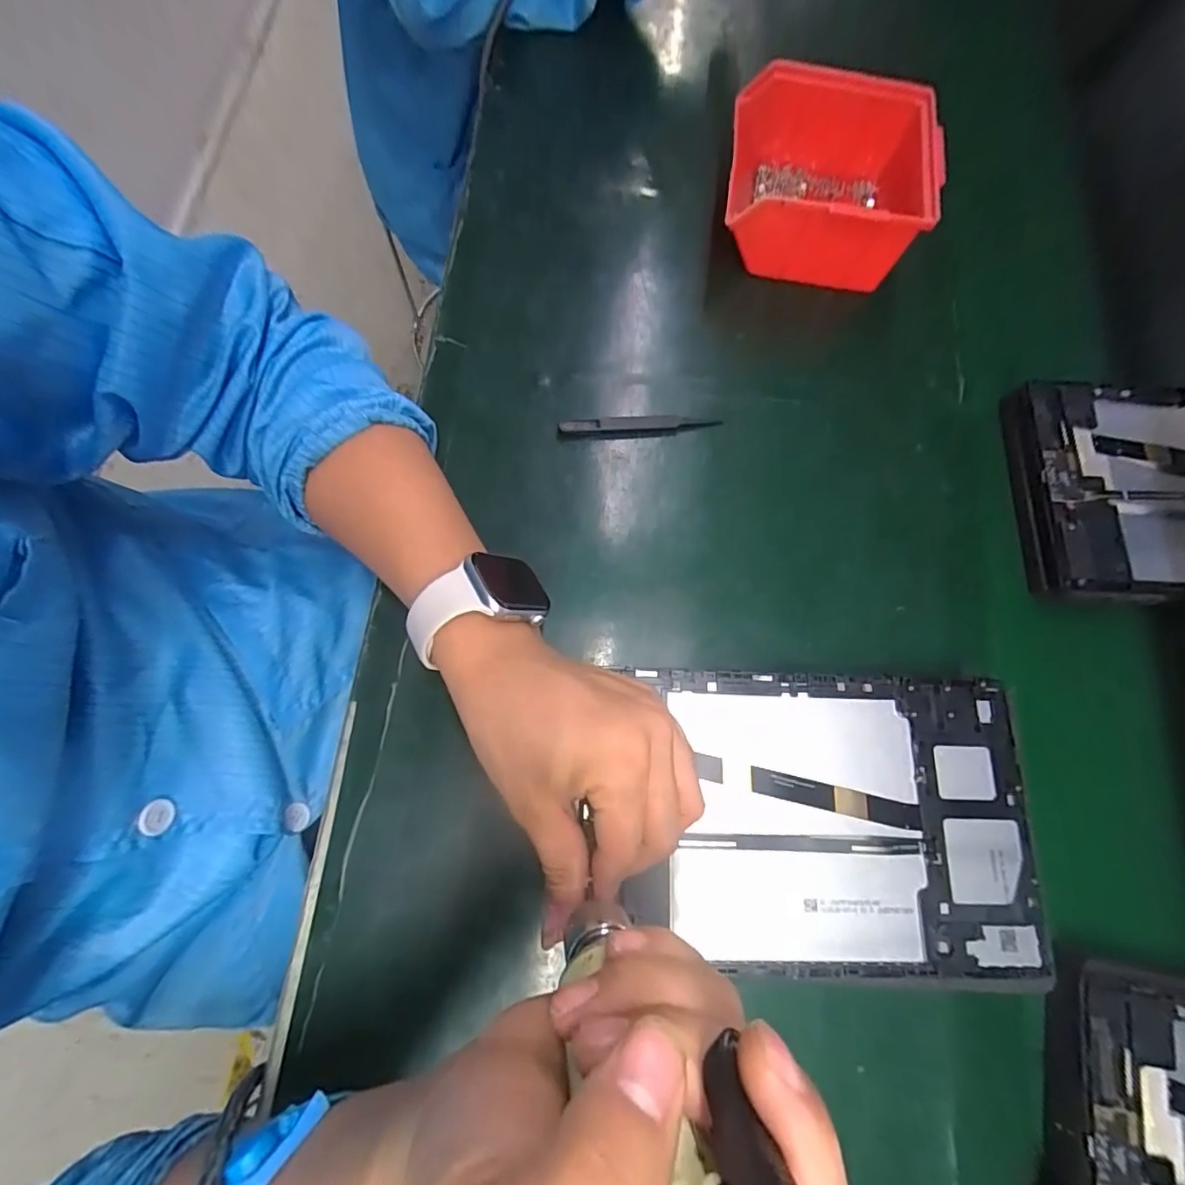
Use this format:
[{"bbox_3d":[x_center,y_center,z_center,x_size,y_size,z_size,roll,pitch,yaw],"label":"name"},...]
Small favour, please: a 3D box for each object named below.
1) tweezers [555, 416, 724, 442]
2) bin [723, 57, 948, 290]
[{"bbox_3d":[0.032,-0.112,0.356,0.106,0.007,0.013,-6,76,-2],"label":"tweezers"},{"bbox_3d":[0.166,-0.290,0.380,0.138,0.063,0.125,11,76,2],"label":"bin"}]

